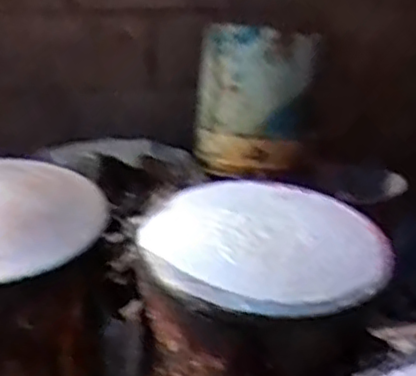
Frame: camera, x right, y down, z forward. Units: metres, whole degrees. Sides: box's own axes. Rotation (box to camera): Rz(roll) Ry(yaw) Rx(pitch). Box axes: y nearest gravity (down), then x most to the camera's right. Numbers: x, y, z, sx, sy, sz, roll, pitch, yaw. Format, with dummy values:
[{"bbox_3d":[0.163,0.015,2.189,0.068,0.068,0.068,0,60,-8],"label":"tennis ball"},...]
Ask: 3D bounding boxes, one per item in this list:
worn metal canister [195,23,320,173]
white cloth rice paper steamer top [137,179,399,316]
[{"bbox_3d":[0.094,-0.195,1.476,0.240,0.318,0.240,7,29,2],"label":"worn metal canister"},{"bbox_3d":[0.093,0.082,1.022,0.322,0.043,0.337,4,29,-2],"label":"white cloth rice paper steamer top"}]

